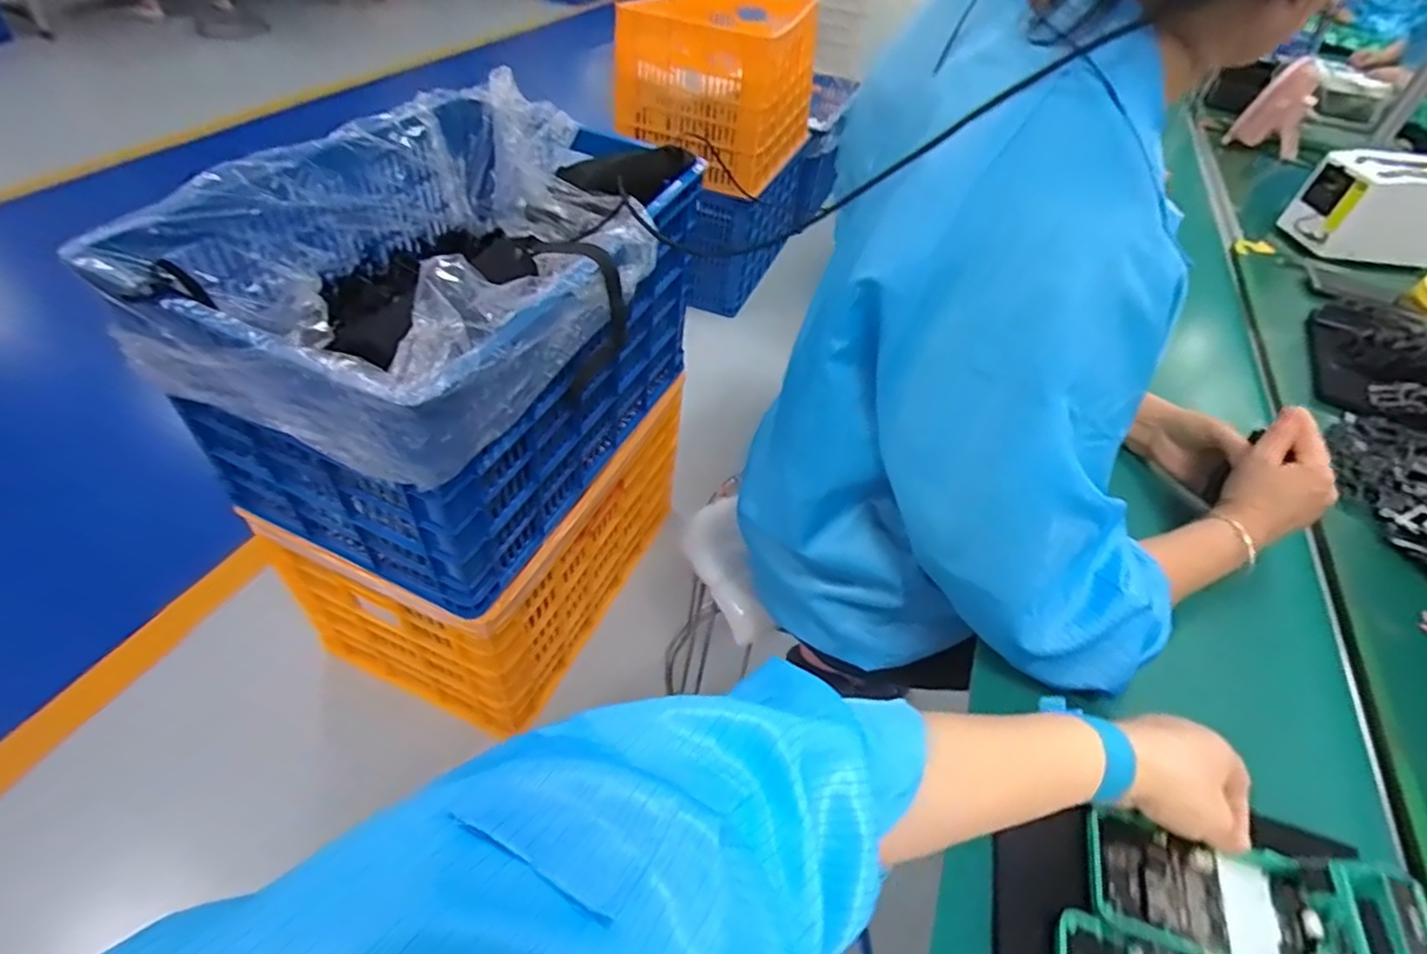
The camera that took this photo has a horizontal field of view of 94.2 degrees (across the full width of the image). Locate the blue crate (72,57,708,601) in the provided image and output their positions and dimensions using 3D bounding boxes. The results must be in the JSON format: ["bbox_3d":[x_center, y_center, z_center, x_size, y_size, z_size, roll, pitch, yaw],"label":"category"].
[{"bbox_3d":[-0.360,-0.208,0.995,0.477,0.475,0.683,19,47,11],"label":"blue crate"}]

